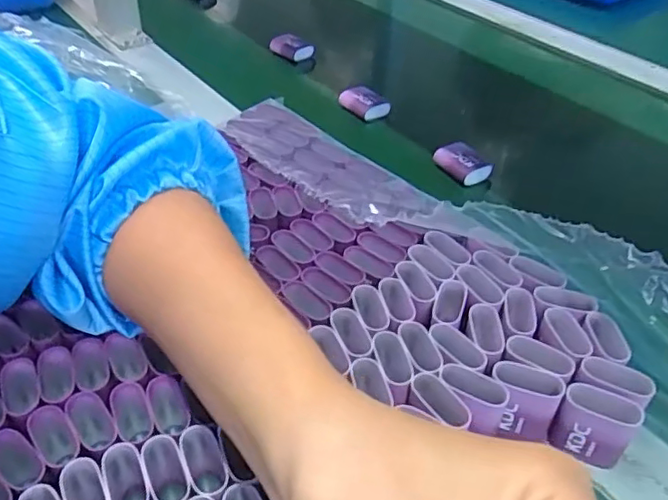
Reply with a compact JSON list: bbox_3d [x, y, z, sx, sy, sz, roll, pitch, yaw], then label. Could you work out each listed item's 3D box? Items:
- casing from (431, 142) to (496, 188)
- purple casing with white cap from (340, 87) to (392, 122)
[{"bbox_3d":[0.108,-0.075,0.511,0.032,0.017,0.046,-28,51,-32],"label":"casing"},{"bbox_3d":[0.030,-0.145,0.593,0.030,0.019,0.046,-23,48,-28],"label":"purple casing with white cap"}]

